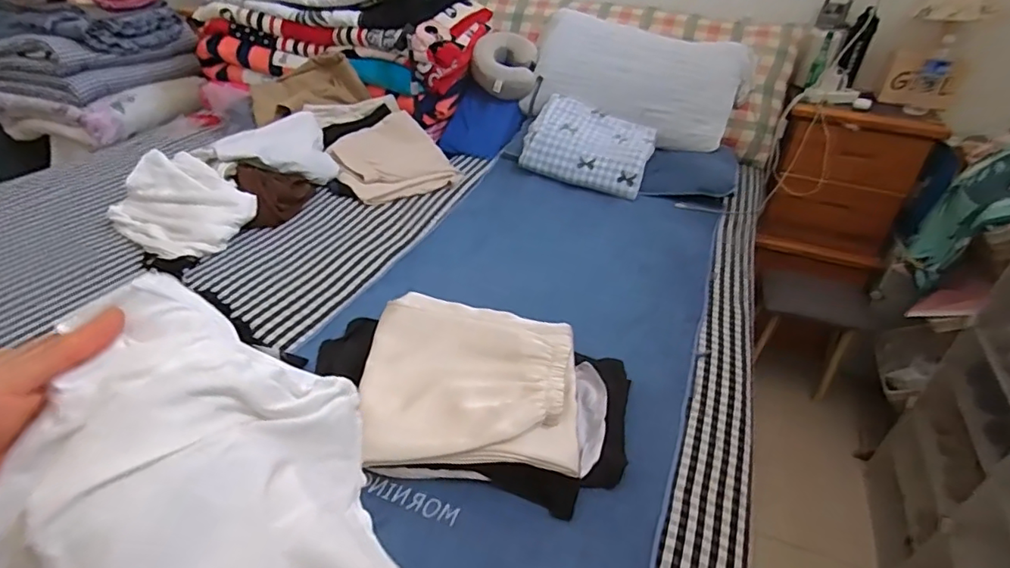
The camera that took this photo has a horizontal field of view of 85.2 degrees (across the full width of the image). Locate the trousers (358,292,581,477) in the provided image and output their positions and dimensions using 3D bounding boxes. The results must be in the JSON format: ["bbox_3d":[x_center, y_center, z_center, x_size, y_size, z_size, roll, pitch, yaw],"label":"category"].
[{"bbox_3d":[-0.051,0.139,0.837,0.327,0.073,0.288,4,35,1],"label":"trousers"}]

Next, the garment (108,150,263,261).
[{"bbox_3d":[-0.747,-0.180,1.277,0.313,0.136,0.231,26,41,29],"label":"garment"}]

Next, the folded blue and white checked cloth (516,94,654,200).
[{"bbox_3d":[0.263,-0.426,1.681,0.357,0.162,0.262,16,37,16],"label":"folded blue and white checked cloth"}]

